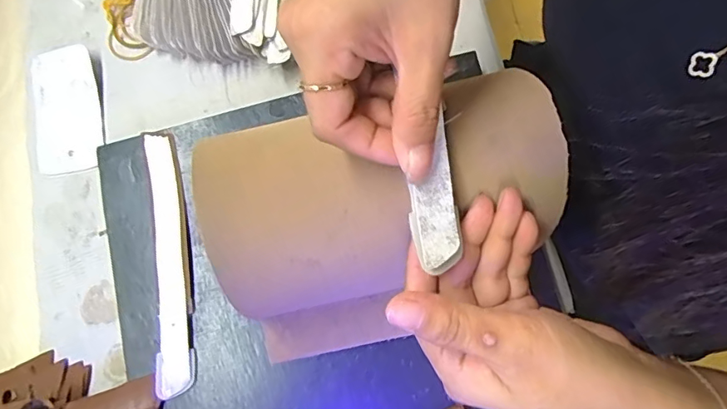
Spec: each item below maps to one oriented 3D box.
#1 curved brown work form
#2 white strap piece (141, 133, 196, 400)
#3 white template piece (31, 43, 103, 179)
[{"bbox_3d":[0.011,-0.010,0.247,0.178,0.041,0.092,-20,78,-2],"label":"curved brown work form"},{"bbox_3d":[-0.141,0.037,0.352,0.023,0.012,0.187,-9,77,-2],"label":"white strap piece"},{"bbox_3d":[-0.244,-0.078,0.399,0.055,0.009,0.105,-12,77,-3],"label":"white template piece"}]

